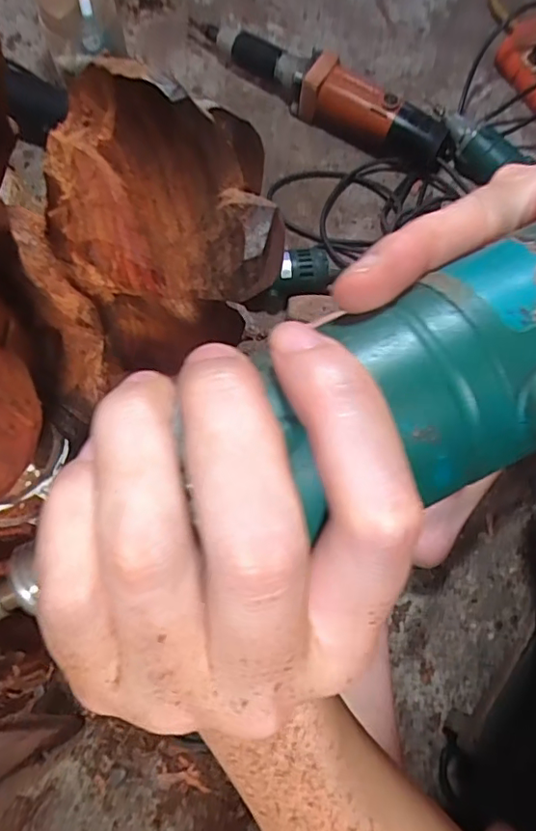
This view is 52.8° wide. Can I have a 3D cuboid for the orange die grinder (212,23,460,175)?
[{"bbox_3d":[0.070,-0.443,0.726,0.379,0.073,0.070,33,75,6],"label":"orange die grinder"}]

